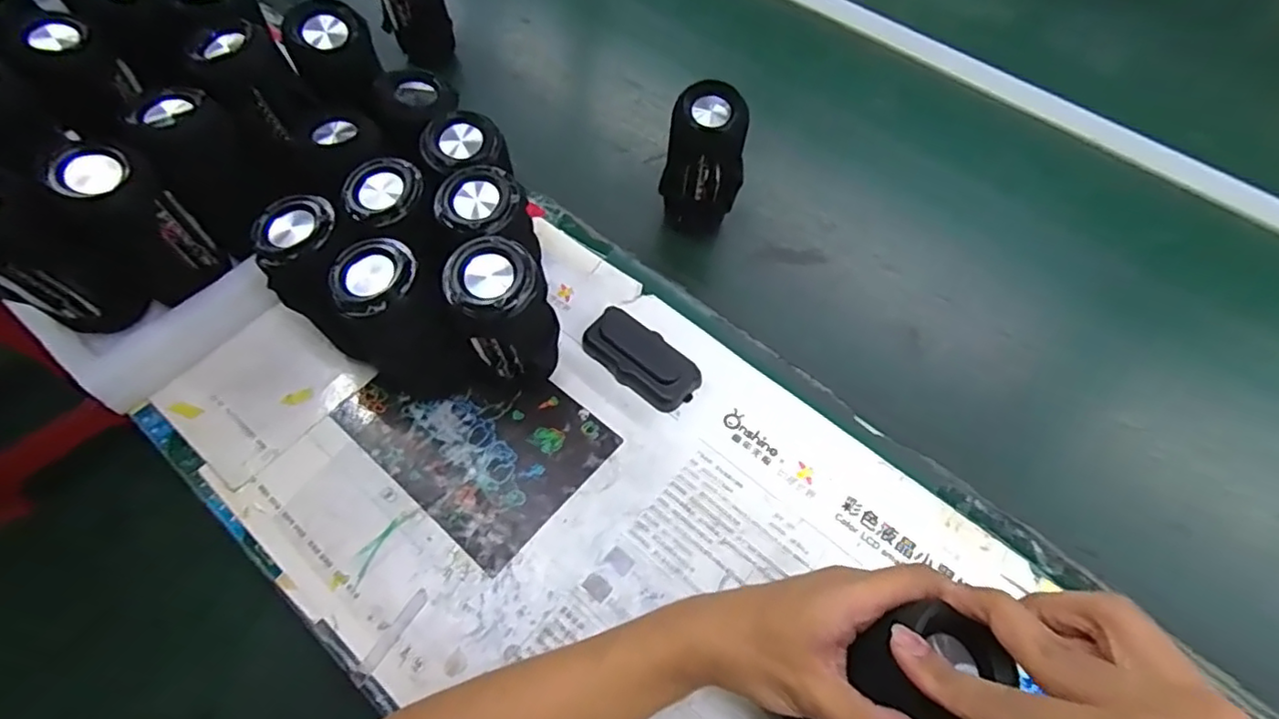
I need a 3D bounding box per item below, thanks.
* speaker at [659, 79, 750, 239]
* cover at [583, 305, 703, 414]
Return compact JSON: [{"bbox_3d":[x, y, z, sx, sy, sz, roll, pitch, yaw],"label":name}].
[{"bbox_3d":[0.060,-0.178,0.574,0.061,0.137,0.064,40,67,19],"label":"speaker"},{"bbox_3d":[0.000,0.000,0.537,0.106,0.027,0.048,38,67,18],"label":"cover"}]

